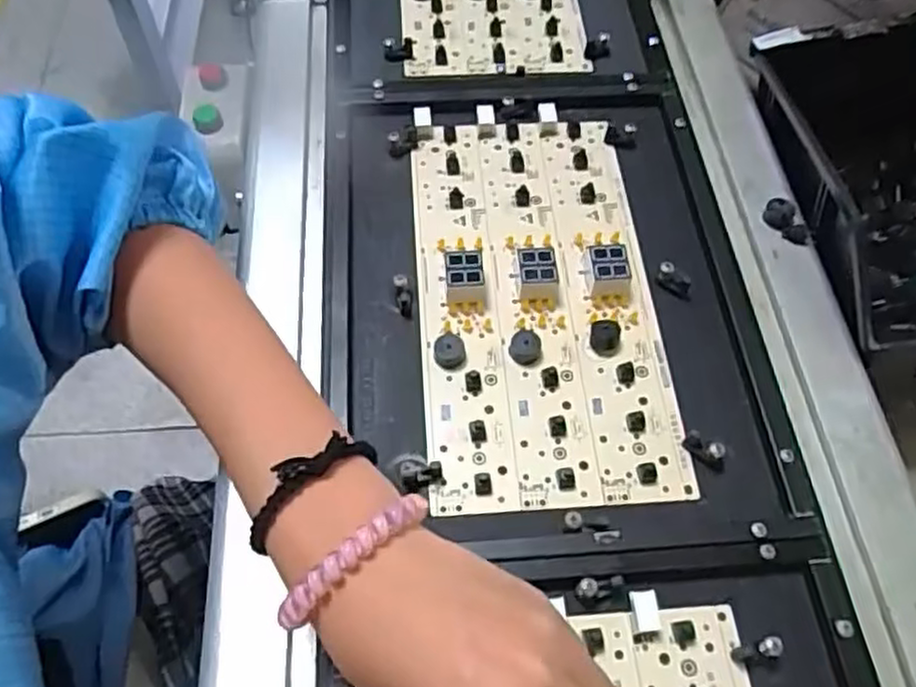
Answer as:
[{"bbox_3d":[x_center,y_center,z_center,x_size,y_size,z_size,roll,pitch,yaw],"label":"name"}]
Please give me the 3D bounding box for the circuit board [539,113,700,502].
[{"bbox_3d":[0.085,-0.037,0.409,0.046,0.022,0.251,-3,60,-2],"label":"circuit board"}]

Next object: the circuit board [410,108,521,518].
[{"bbox_3d":[-0.001,-0.035,0.403,0.044,0.018,0.253,-4,60,-2],"label":"circuit board"}]

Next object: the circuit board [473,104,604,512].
[{"bbox_3d":[0.040,-0.040,0.406,0.041,0.017,0.259,-4,60,-2],"label":"circuit board"}]

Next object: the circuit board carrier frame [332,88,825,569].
[{"bbox_3d":[0.042,-0.033,0.403,0.221,0.019,0.304,-4,60,-2],"label":"circuit board carrier frame"}]

